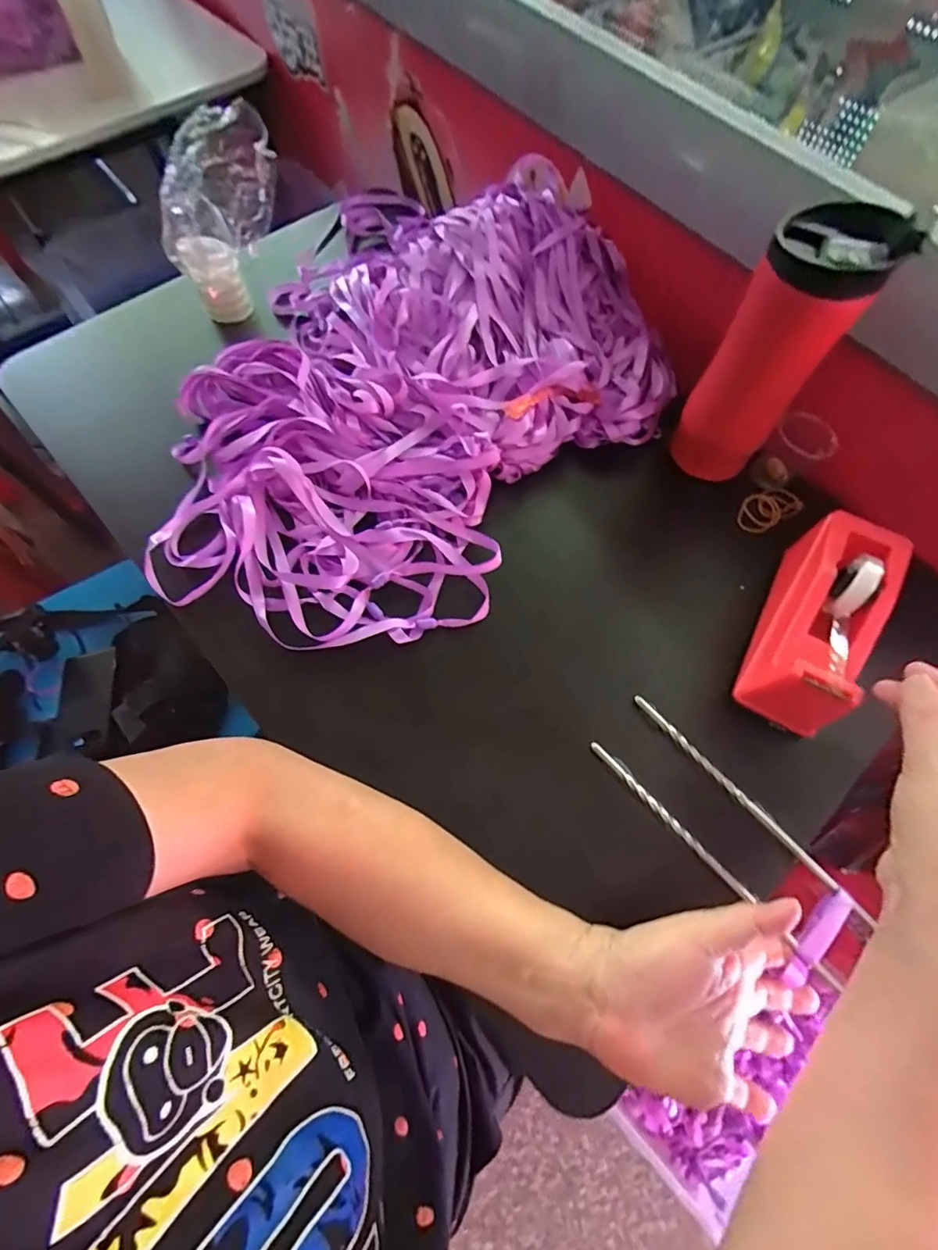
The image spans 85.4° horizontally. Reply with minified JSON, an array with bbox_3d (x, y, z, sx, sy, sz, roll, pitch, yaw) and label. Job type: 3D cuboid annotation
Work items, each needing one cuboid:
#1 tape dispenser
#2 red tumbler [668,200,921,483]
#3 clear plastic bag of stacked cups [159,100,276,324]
[{"bbox_3d":[0.252,-0.002,0.370,0.063,0.079,0.152,29,70,10],"label":"tape dispenser"},{"bbox_3d":[0.223,-0.198,0.381,0.069,0.180,0.073,0,67,-1],"label":"red tumbler"},{"bbox_3d":[-0.229,-0.360,0.462,0.084,0.180,0.082,0,65,-30],"label":"clear plastic bag of stacked cups"}]

